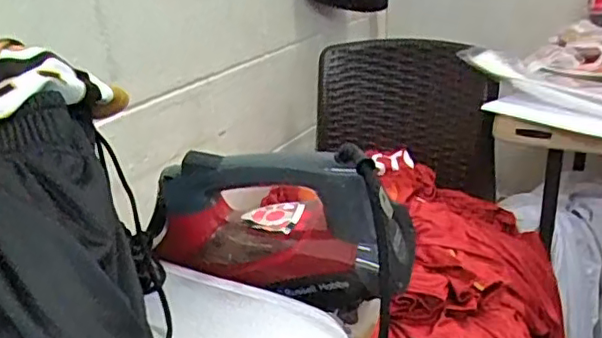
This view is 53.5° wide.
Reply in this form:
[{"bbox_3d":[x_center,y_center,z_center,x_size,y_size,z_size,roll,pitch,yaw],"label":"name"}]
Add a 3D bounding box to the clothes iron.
[{"bbox_3d":[-0.014,0.035,0.557,0.224,0.121,0.099,5,24,20],"label":"clothes iron"}]

